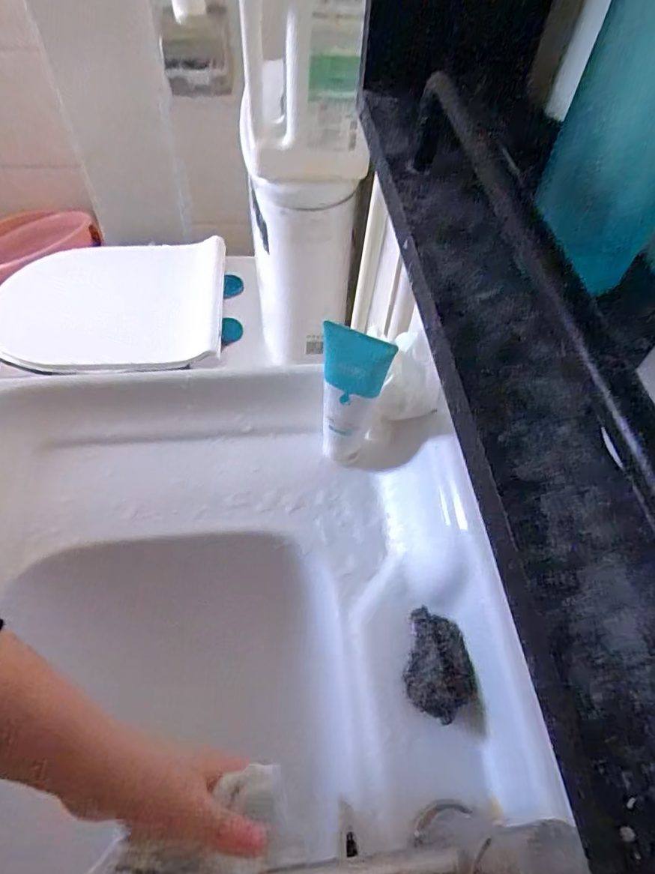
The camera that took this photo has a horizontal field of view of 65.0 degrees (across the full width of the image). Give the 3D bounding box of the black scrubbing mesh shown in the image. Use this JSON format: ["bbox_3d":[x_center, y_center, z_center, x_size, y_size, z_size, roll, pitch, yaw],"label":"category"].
[{"bbox_3d":[0.086,0.175,0.394,0.048,0.022,0.072,12,57,5],"label":"black scrubbing mesh"}]

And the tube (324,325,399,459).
[{"bbox_3d":[0.016,-0.029,0.449,0.054,0.157,0.029,21,58,11],"label":"tube"}]

